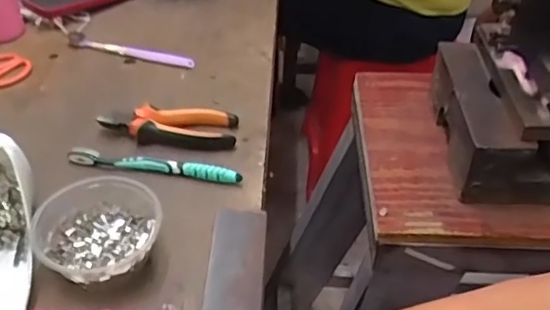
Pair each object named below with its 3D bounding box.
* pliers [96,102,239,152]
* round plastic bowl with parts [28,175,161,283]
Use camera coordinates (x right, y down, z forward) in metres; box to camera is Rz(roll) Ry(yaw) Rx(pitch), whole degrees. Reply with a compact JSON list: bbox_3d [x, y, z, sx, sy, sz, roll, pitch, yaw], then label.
[{"bbox_3d":[-0.118,-0.033,0.654,0.148,0.020,0.055,5,41,1],"label":"pliers"},{"bbox_3d":[-0.156,0.066,0.511,0.104,0.048,0.103,2,41,-2],"label":"round plastic bowl with parts"}]

